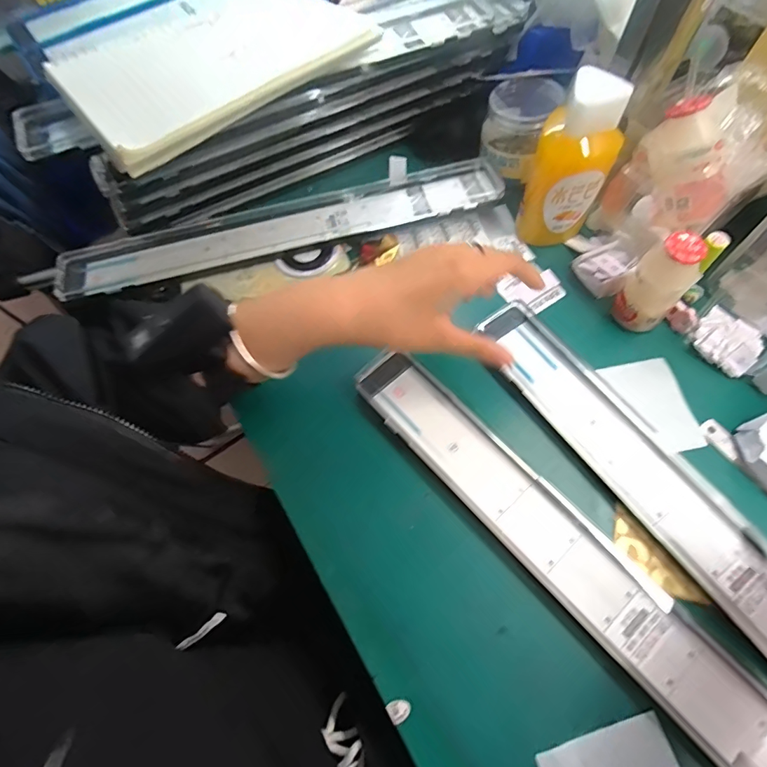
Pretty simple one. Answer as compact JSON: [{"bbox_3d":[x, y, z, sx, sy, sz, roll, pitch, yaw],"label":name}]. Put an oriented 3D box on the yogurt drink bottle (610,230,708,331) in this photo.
[{"bbox_3d":[0.230,-0.083,0.370,0.042,0.080,0.039,39,74,17],"label":"yogurt drink bottle"}]

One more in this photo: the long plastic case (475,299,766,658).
[{"bbox_3d":[0.236,0.103,0.336,0.071,0.025,0.448,-33,68,-10],"label":"long plastic case"}]

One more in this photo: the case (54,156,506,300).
[{"bbox_3d":[-0.098,-0.162,0.450,0.441,0.025,0.068,-15,67,-3],"label":"case"}]

